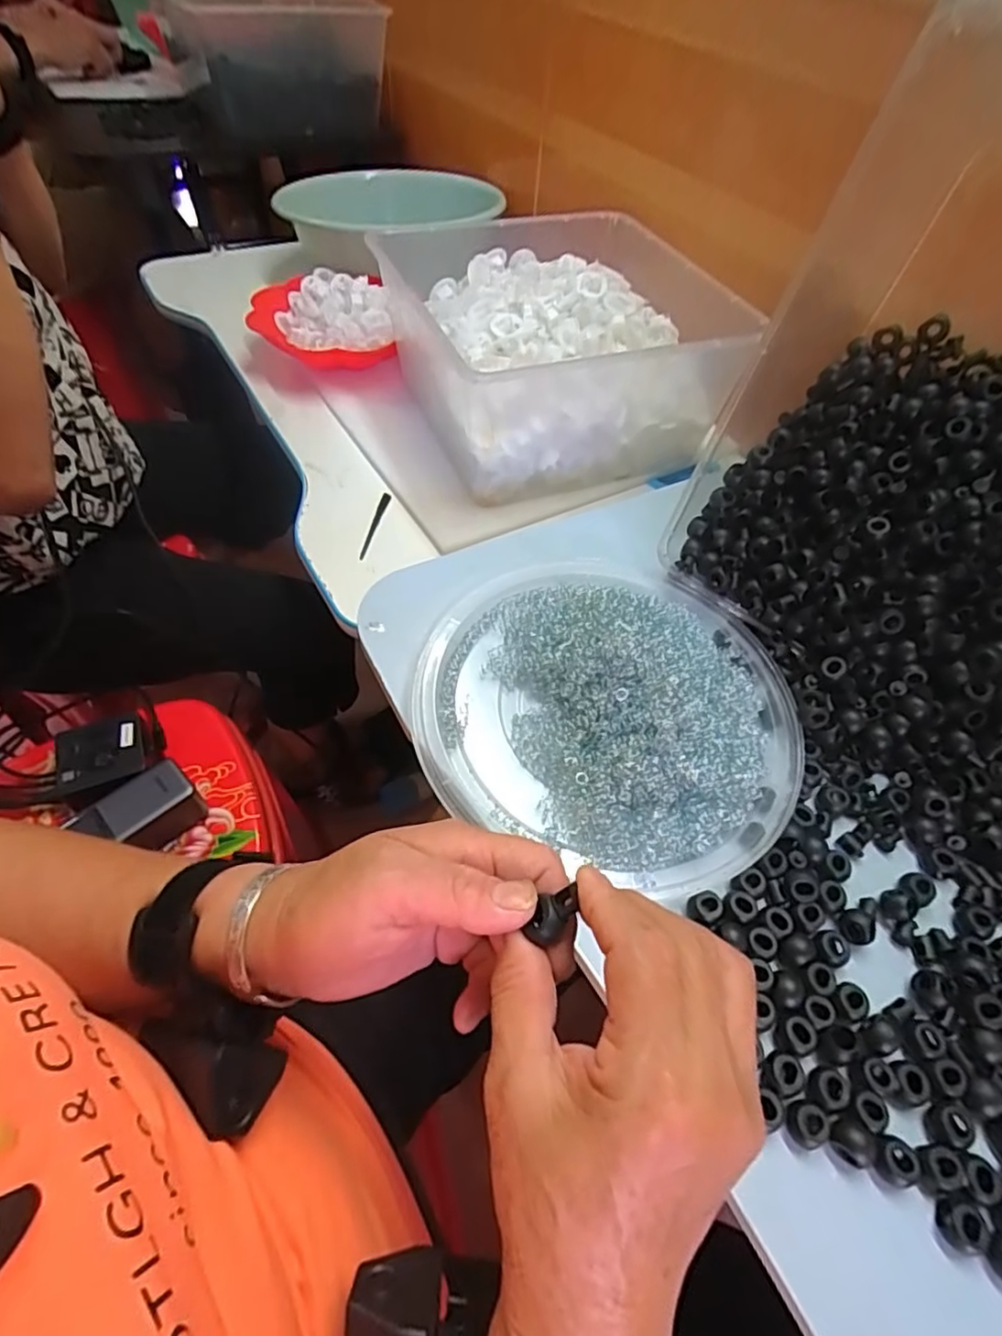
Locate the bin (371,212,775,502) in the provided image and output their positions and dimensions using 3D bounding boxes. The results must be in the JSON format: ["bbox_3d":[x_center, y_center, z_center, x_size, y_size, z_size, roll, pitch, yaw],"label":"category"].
[{"bbox_3d":[0.059,-0.338,0.657,0.299,0.144,0.323,-15,56,-15],"label":"bin"}]

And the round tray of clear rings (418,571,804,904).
[{"bbox_3d":[0.071,0.008,0.382,0.230,0.040,0.218,2,53,-3],"label":"round tray of clear rings"}]

